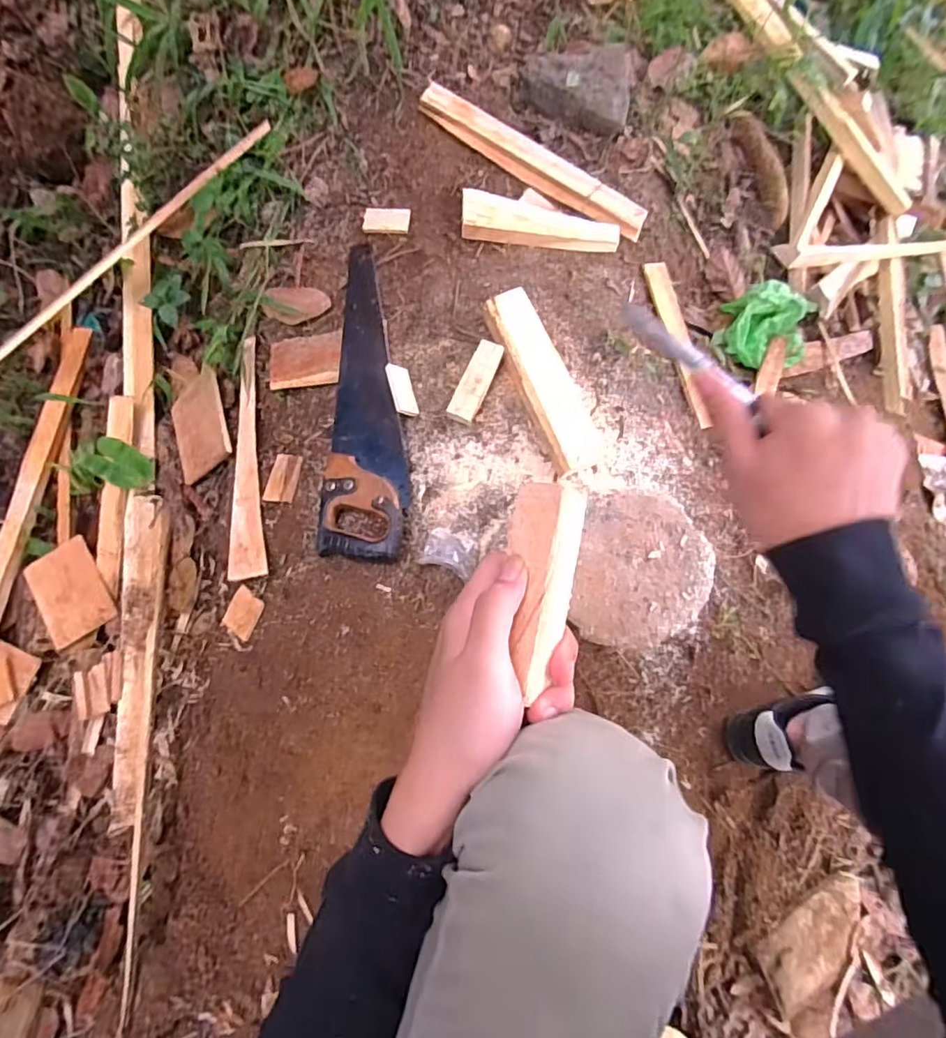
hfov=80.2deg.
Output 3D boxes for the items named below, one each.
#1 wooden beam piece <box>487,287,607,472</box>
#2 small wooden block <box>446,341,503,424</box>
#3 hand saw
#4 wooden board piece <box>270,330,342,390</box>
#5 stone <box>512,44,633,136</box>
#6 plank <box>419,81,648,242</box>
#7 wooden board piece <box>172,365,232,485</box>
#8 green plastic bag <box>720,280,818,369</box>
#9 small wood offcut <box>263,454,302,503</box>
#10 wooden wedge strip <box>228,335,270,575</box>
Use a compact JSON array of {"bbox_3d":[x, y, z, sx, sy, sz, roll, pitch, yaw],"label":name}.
[{"bbox_3d":[0.099,-0.198,0.784,0.072,0.042,0.276,-22,70,-7],"label":"wooden beam piece"},{"bbox_3d":[0.005,-0.190,0.782,0.037,0.023,0.117,25,86,6],"label":"small wooden block"},{"bbox_3d":[-0.143,-0.187,0.805,0.118,0.042,0.507,1,70,-2],"label":"hand saw"},{"bbox_3d":[-0.254,-0.241,0.853,0.117,0.008,0.084,-2,77,14],"label":"wooden board piece"},{"bbox_3d":[0.164,-0.708,0.916,0.186,0.088,0.111,9,69,5],"label":"stone"},{"bbox_3d":[0.097,-0.563,0.894,0.395,0.035,0.047,29,71,-5],"label":"plank"},{"bbox_3d":[-0.441,-0.151,0.906,0.108,0.012,0.174,-35,64,18],"label":"wooden board piece"},{"bbox_3d":[0.536,-0.345,1.012,0.154,0.088,0.124,1,68,2],"label":"green plastic bag"},{"bbox_3d":[-0.270,-0.059,0.805,0.049,0.004,0.072,6,75,18],"label":"small wood offcut"},{"bbox_3d":[-0.343,-0.098,0.843,0.059,0.018,0.385,-16,68,17],"label":"wooden wedge strip"}]

